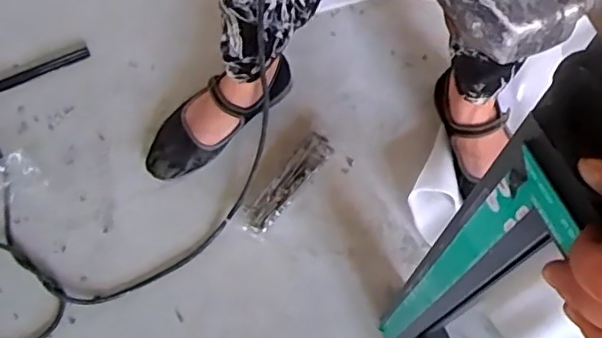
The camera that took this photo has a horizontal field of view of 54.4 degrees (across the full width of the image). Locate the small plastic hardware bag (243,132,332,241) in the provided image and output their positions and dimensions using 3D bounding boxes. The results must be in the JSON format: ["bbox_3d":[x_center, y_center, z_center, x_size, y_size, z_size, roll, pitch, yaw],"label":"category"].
[{"bbox_3d":[-0.019,0.020,0.827,0.042,0.007,0.176,40,70,0],"label":"small plastic hardware bag"}]

